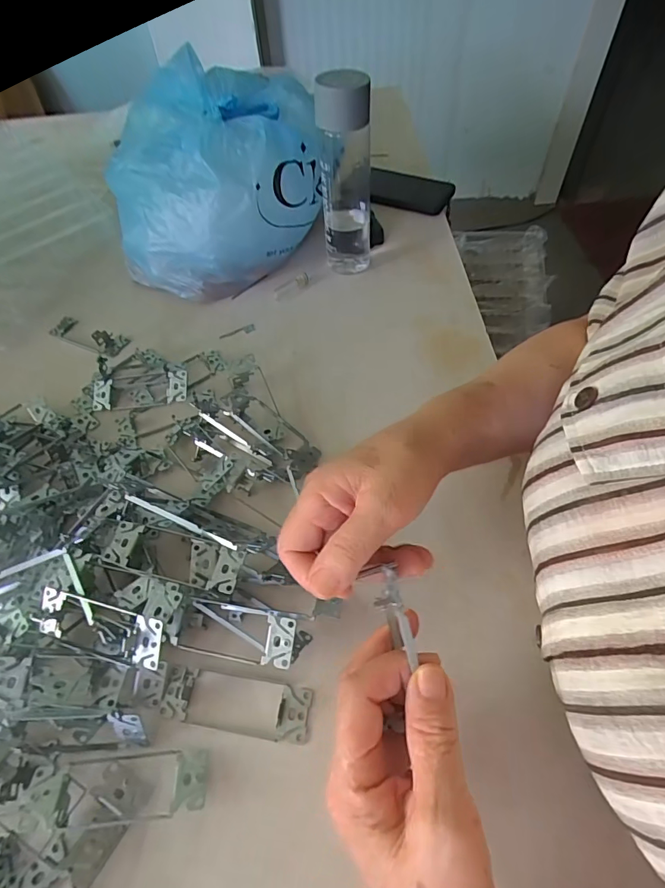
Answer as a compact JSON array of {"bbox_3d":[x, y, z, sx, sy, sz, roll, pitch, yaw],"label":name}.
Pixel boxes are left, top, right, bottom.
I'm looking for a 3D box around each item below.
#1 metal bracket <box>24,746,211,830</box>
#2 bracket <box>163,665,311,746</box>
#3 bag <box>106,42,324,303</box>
[{"bbox_3d":[-0.134,0.218,0.285,0.104,0.027,0.035,-6,56,-3],"label":"metal bracket"},{"bbox_3d":[-0.069,0.182,0.317,0.106,0.009,0.035,7,56,6],"label":"bracket"},{"bbox_3d":[-0.145,-0.330,0.576,0.259,0.158,0.227,-14,57,-8],"label":"bag"}]

